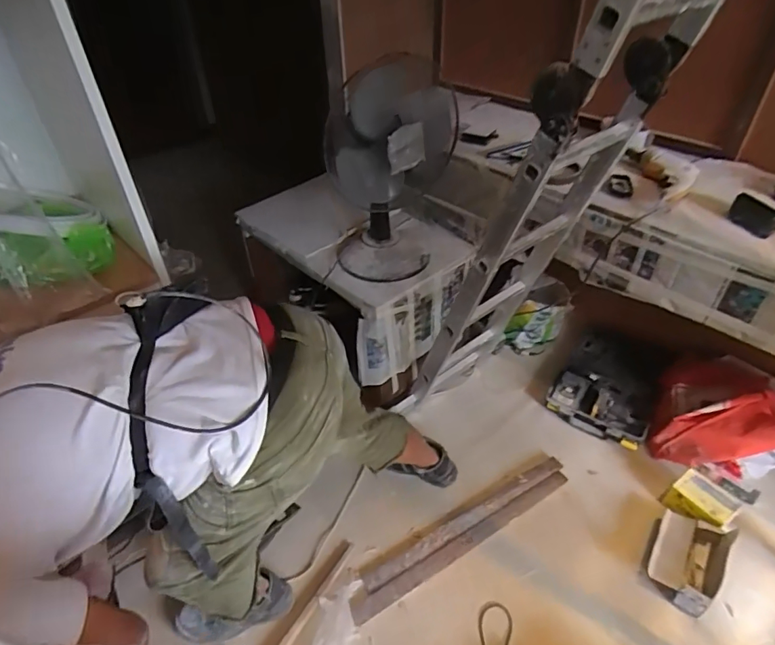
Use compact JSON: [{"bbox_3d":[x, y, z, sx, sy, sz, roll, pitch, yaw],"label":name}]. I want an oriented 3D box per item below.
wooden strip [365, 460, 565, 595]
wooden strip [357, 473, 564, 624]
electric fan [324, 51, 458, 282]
[{"bbox_3d":[0.238,0.584,1.480,0.705,0.017,0.063,-25,44,-20],"label":"wooden strip"},{"bbox_3d":[0.229,0.629,1.429,0.743,0.021,0.056,-25,44,-20],"label":"wooden strip"},{"bbox_3d":[0.005,-0.439,1.446,0.354,0.525,0.340,0,40,4],"label":"electric fan"}]

